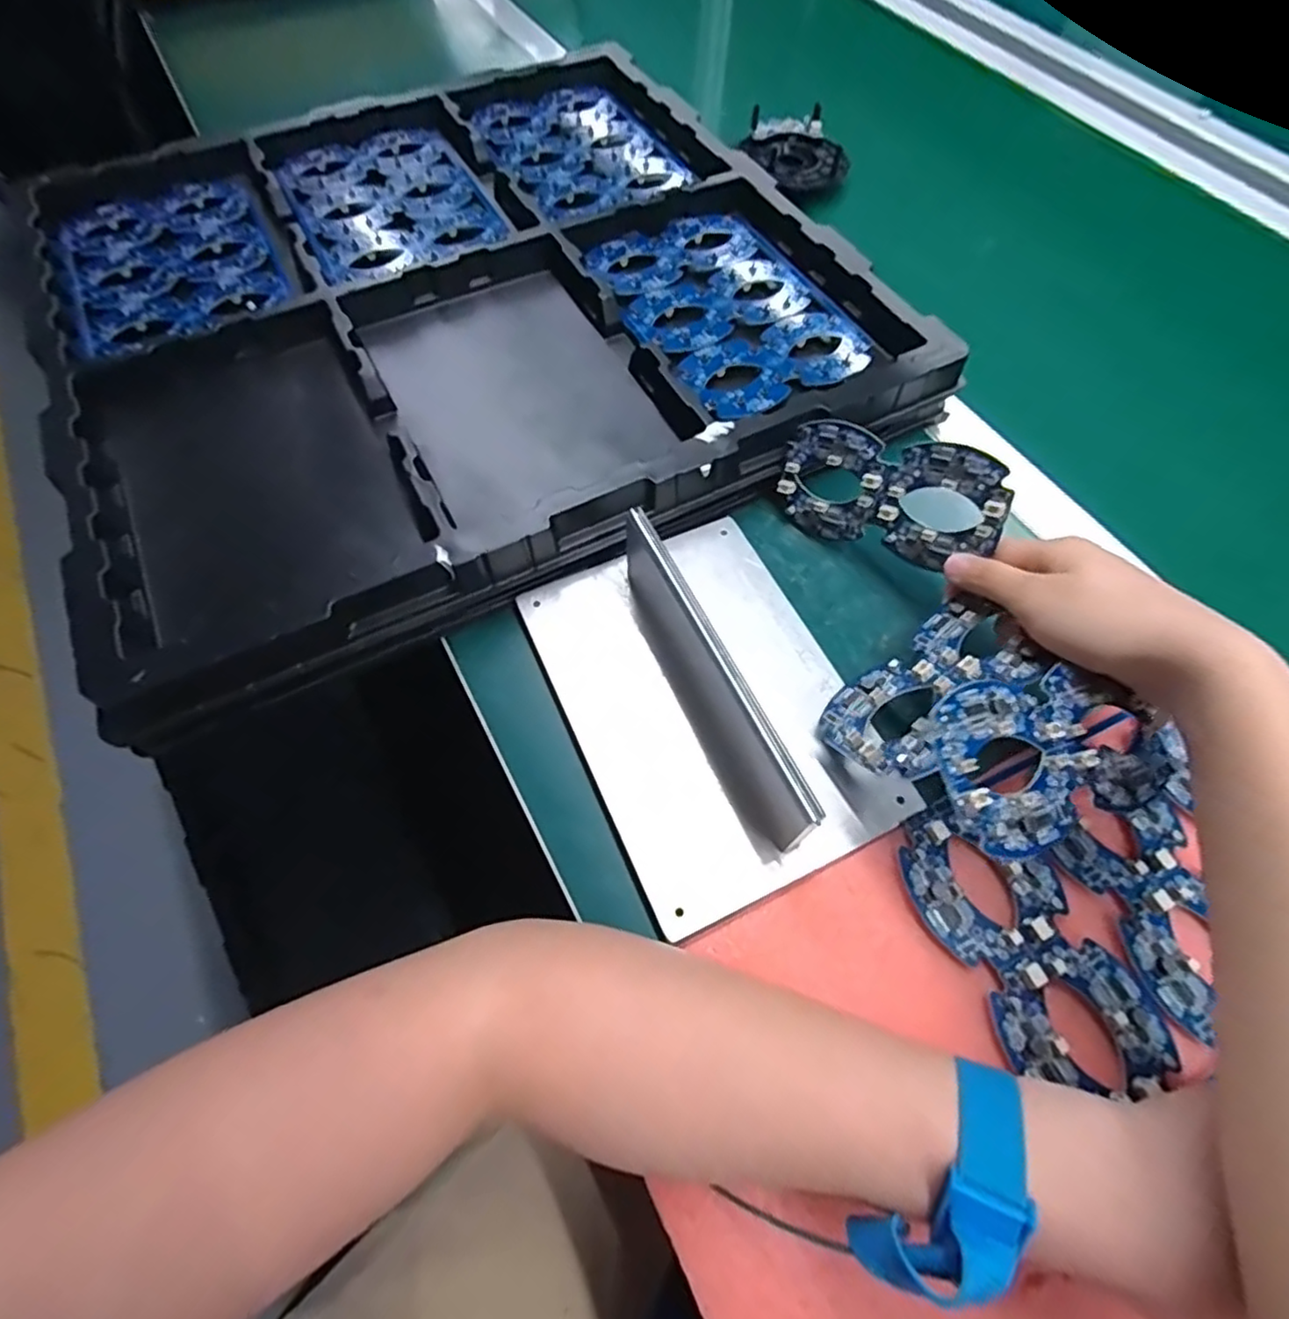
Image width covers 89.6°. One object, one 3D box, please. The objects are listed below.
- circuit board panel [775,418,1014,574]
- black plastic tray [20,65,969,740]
[{"bbox_3d":[0.133,-0.091,0.362,0.125,0.064,0.006,27,37,34],"label":"circuit board panel"},{"bbox_3d":[-0.134,-0.269,0.470,0.514,0.042,0.512,-24,66,-12],"label":"black plastic tray"}]

